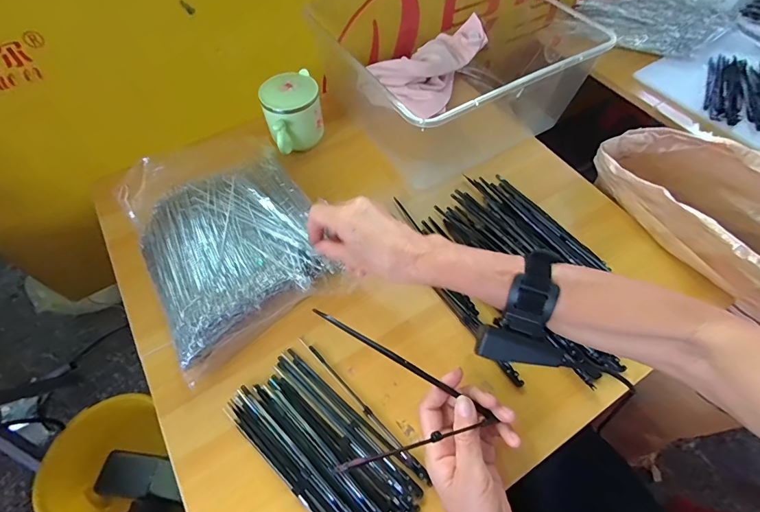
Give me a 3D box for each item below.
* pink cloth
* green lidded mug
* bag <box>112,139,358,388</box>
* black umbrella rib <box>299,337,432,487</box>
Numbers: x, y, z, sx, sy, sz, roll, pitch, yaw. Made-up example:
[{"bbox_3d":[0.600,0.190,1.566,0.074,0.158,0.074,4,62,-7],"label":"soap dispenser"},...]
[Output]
[{"bbox_3d":[0.075,-0.309,0.628,0.130,0.063,0.191,26,61,15],"label":"pink cloth"},{"bbox_3d":[-0.121,-0.198,0.544,0.076,0.077,0.089,-18,59,-11],"label":"green lidded mug"},{"bbox_3d":[-0.176,-0.029,0.461,0.199,0.066,0.280,-27,62,-17],"label":"bag"},{"bbox_3d":[-0.019,0.147,0.386,0.008,0.004,0.186,-38,65,-22],"label":"black umbrella rib"}]

